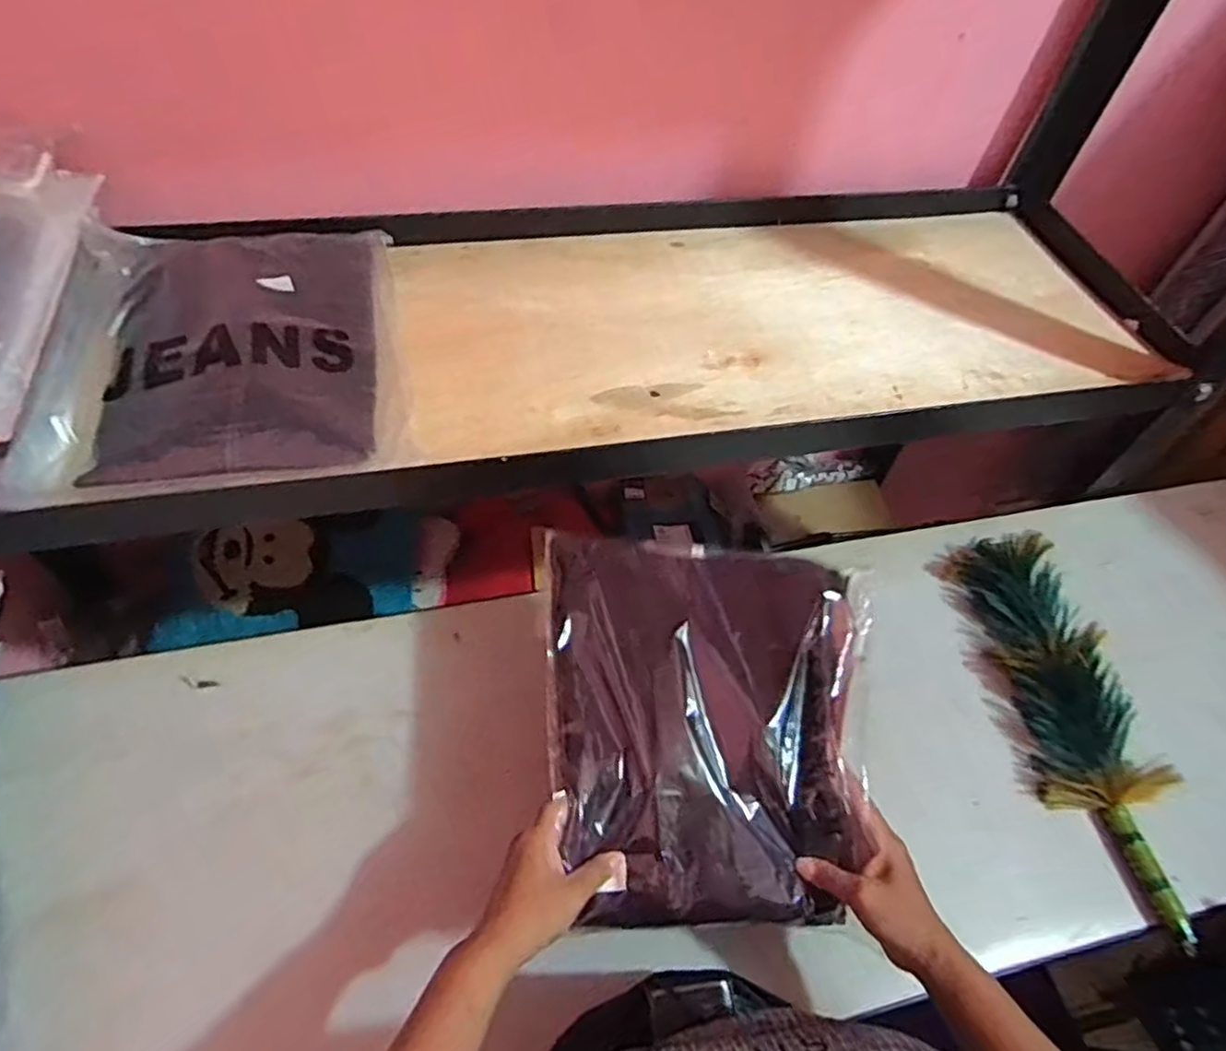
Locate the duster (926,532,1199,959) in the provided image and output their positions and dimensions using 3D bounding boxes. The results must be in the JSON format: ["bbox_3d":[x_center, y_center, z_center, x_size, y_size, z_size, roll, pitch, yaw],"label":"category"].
[{"bbox_3d":[0.459,0.178,0.715,0.104,0.063,0.395,-5,56,-7],"label":"duster"}]

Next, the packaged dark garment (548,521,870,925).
[{"bbox_3d":[0.081,0.150,0.584,0.266,0.050,0.299,1,56,-3],"label":"packaged dark garment"}]

